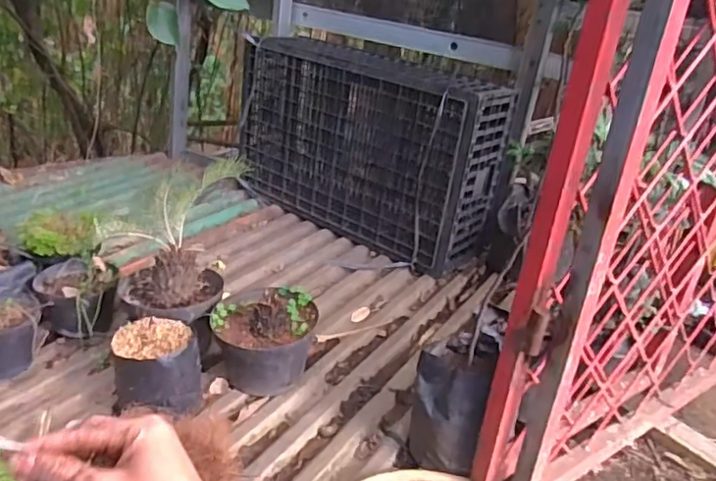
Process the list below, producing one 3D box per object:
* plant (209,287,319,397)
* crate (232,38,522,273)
[{"bbox_3d":[-0.200,0.209,1.219,0.208,0.190,0.198,8,25,-6],"label":"plant"},{"bbox_3d":[0.023,-0.316,1.905,0.885,0.523,0.278,28,30,32],"label":"crate"}]

